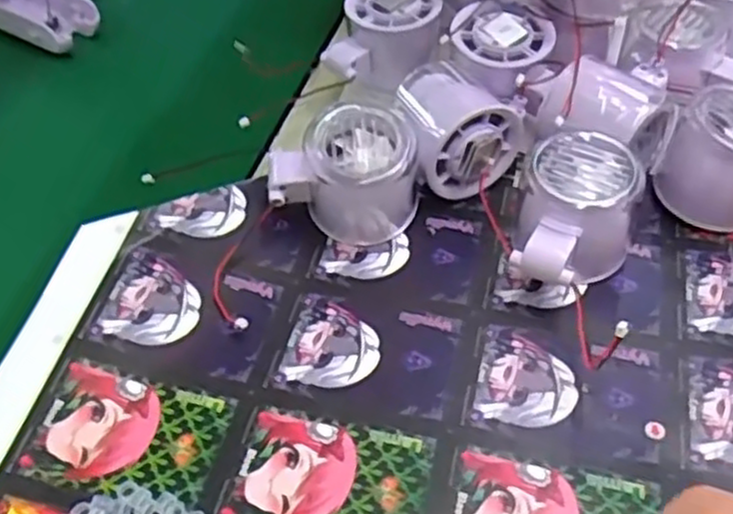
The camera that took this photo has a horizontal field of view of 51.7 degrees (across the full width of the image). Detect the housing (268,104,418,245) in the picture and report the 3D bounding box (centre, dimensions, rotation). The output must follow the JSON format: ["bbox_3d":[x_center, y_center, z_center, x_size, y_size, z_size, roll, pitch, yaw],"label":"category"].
[{"bbox_3d":[-0.012,-0.040,0.395,0.077,0.060,0.048,-13,50,-8],"label":"housing"}]

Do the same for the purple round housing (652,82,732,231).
[{"bbox_3d":[0.188,-0.052,0.396,0.059,0.056,0.054,-2,49,2],"label":"purple round housing"}]

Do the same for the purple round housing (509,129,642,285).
[{"bbox_3d":[0.102,-0.018,0.373,0.056,0.055,0.073,8,50,10],"label":"purple round housing"}]

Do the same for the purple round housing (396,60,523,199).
[{"bbox_3d":[0.053,-0.071,0.426,0.058,0.055,0.061,-8,49,-4],"label":"purple round housing"}]

